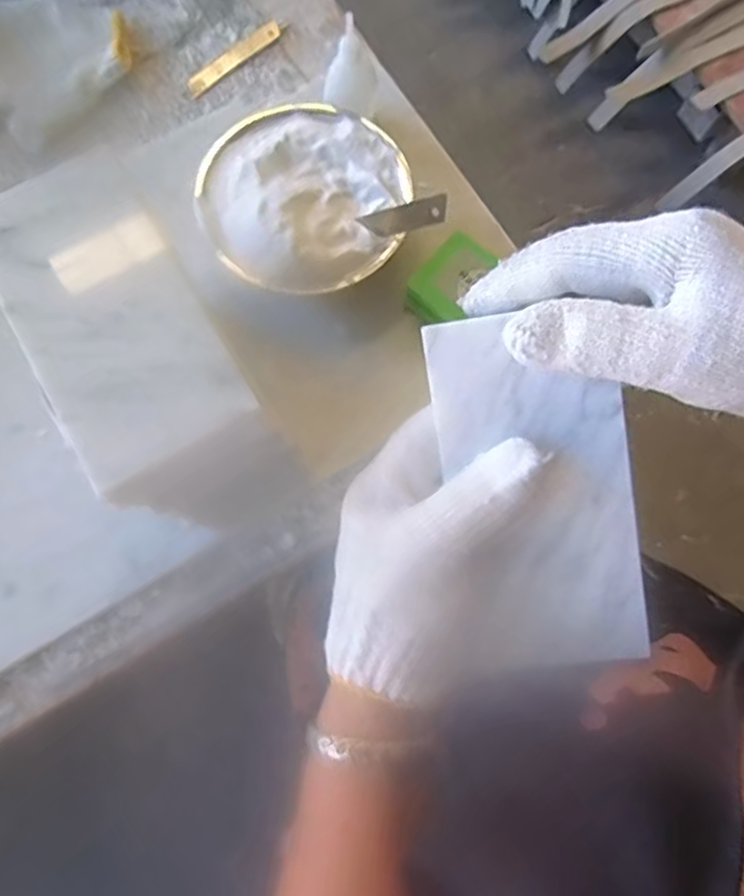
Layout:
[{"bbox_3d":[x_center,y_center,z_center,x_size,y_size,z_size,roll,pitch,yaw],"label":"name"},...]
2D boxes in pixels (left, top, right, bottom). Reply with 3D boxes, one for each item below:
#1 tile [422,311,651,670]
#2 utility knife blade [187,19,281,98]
[{"bbox_3d":[0.071,0.018,0.281,0.074,0.005,0.149,-9,98,9],"label":"tile"},{"bbox_3d":[-0.113,-0.319,0.548,0.016,0.004,0.091,44,79,9],"label":"utility knife blade"}]

